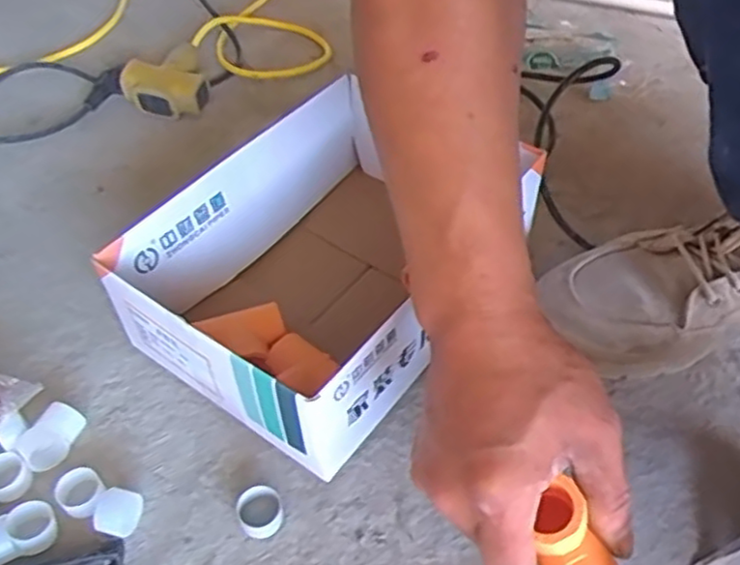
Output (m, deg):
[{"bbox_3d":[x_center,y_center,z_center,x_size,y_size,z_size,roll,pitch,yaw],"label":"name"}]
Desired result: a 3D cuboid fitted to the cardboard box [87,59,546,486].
[{"bbox_3d":[-0.022,-0.023,0.522,0.193,0.107,0.284,29,56,23],"label":"cardboard box"}]

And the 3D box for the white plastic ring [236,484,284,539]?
[{"bbox_3d":[-0.069,0.145,0.435,0.028,0.014,0.028,-1,50,1],"label":"white plastic ring"}]

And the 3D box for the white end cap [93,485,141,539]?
[{"bbox_3d":[-0.159,0.147,0.435,0.024,0.021,0.027,10,51,10],"label":"white end cap"}]

